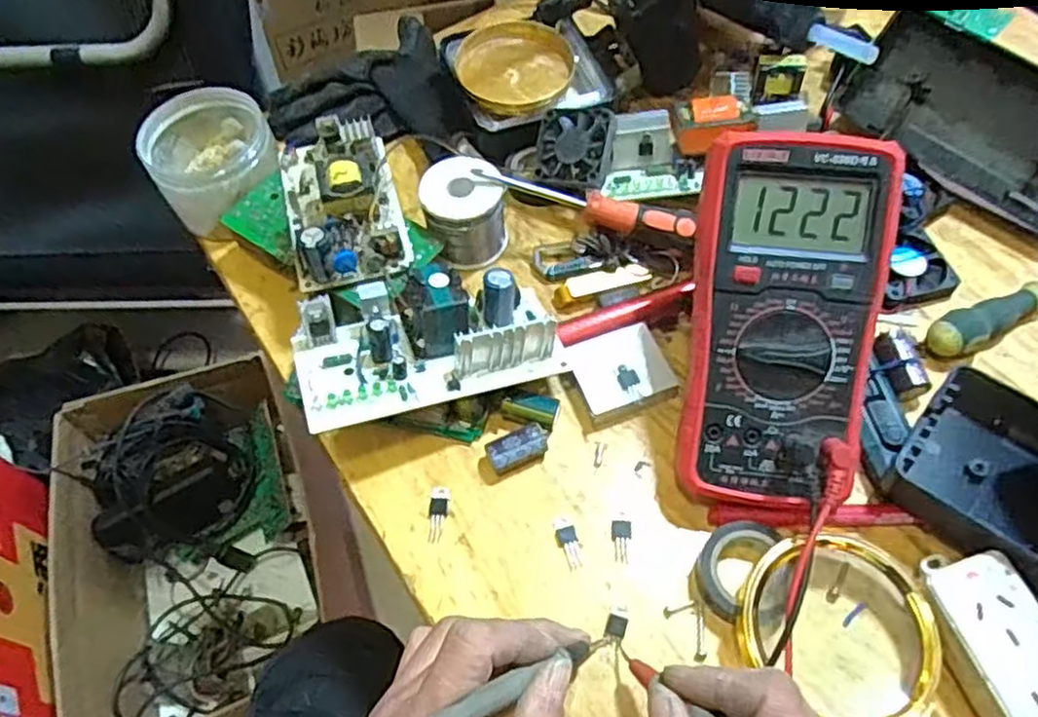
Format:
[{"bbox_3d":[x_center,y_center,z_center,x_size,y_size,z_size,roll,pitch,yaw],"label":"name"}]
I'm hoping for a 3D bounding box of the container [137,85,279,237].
[{"bbox_3d":[-0.212,-0.140,0.507,0.081,0.053,0.088,-30,62,-15],"label":"container"}]

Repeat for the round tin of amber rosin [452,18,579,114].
[{"bbox_3d":[-0.003,-0.212,0.529,0.081,0.014,0.086,-1,59,2],"label":"round tin of amber rosin"}]

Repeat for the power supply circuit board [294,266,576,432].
[{"bbox_3d":[-0.052,-0.013,0.408,0.146,0.044,0.075,-17,59,-8],"label":"power supply circuit board"}]

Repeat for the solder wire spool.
[{"bbox_3d":[-0.035,-0.095,0.477,0.050,0.058,0.045,-8,59,-3],"label":"solder wire spool"}]

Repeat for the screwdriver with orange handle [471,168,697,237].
[{"bbox_3d":[0.040,-0.096,0.460,0.140,0.016,0.015,13,60,10],"label":"screwdriver with orange handle"}]

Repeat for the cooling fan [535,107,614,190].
[{"bbox_3d":[0.037,-0.141,0.487,0.050,0.008,0.052,14,93,27],"label":"cooling fan"}]

